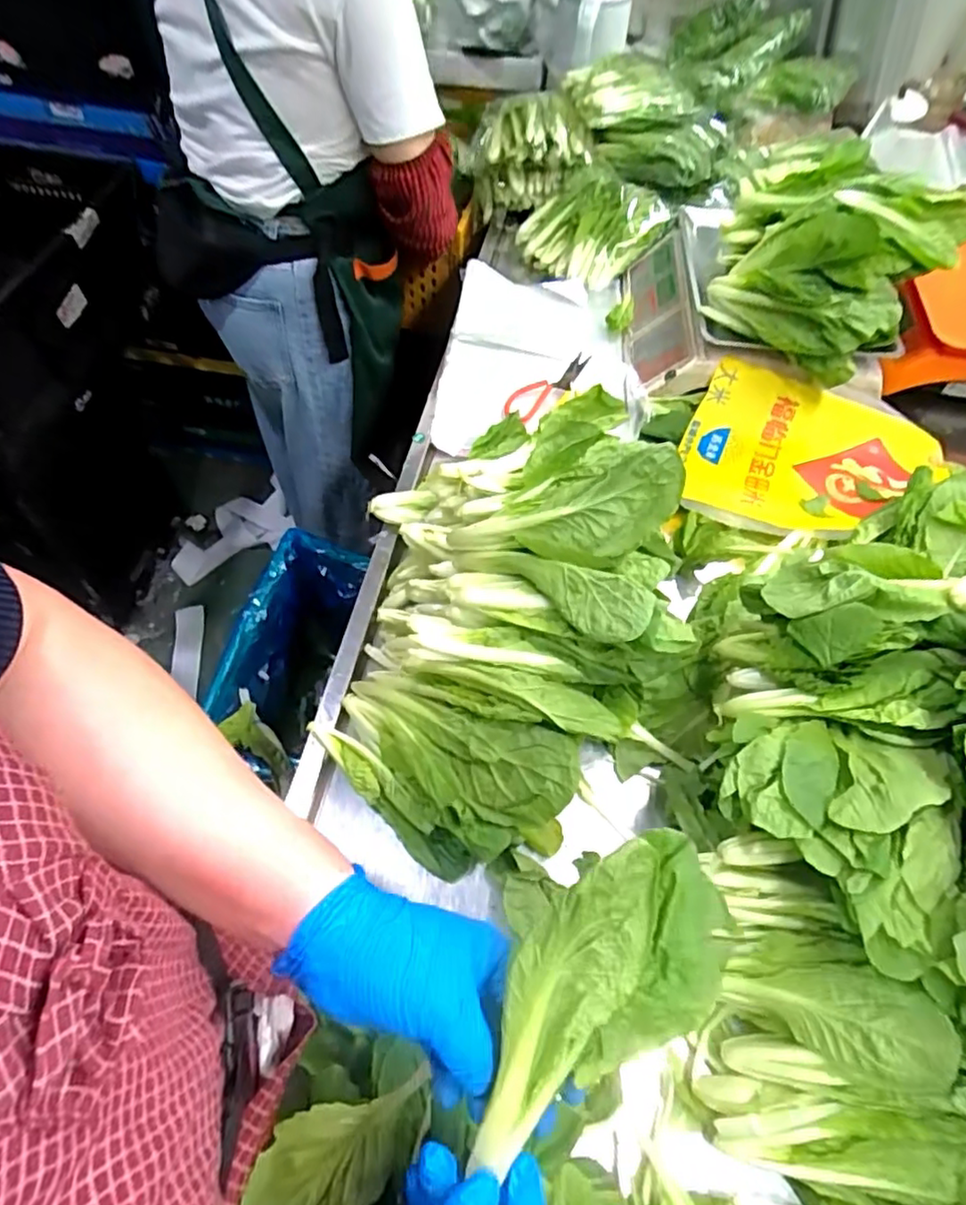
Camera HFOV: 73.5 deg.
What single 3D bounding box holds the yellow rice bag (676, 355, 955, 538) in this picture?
[{"bbox_3d":[0.382,-0.156,0.756,0.291,0.065,0.222,20,57,10],"label":"yellow rice bag"}]

